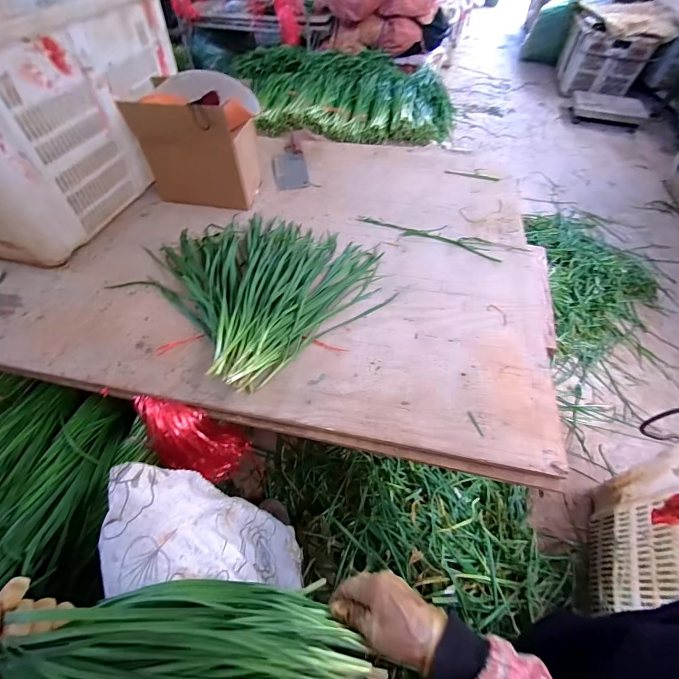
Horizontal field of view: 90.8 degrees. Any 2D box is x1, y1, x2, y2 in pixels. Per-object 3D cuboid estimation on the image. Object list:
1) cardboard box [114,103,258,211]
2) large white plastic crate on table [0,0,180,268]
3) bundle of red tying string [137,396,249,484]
[{"bbox_3d":[-0.319,-0.429,0.763,0.228,0.207,0.125,8,55,5],"label":"cardboard box"},{"bbox_3d":[-0.673,-0.497,0.708,0.476,0.329,0.631,15,54,10],"label":"large white plastic crate on table"},{"bbox_3d":[-0.235,0.160,0.550,0.086,0.204,0.084,-14,42,43],"label":"bundle of red tying string"}]

